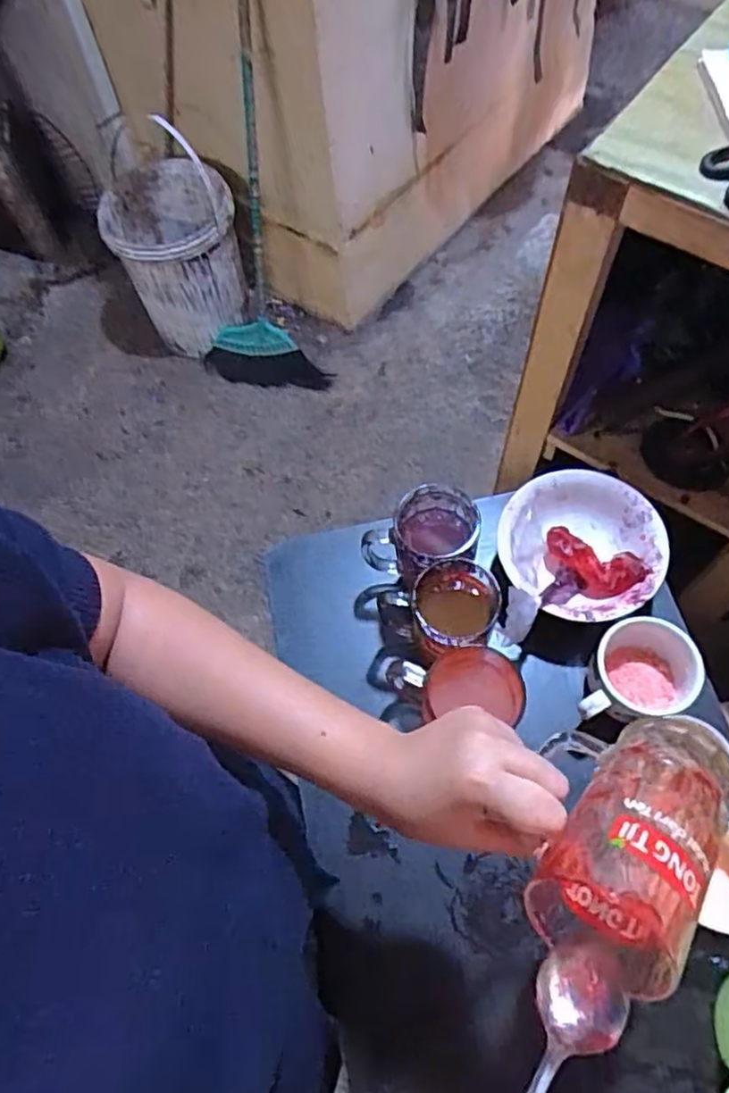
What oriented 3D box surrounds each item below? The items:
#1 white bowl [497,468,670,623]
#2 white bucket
[{"bbox_3d":[0.215,0.002,0.674,0.149,0.051,0.150,-2,63,3],"label":"white bowl"},{"bbox_3d":[-0.429,-0.687,1.593,0.277,0.340,0.310,-20,63,-4],"label":"white bucket"}]

